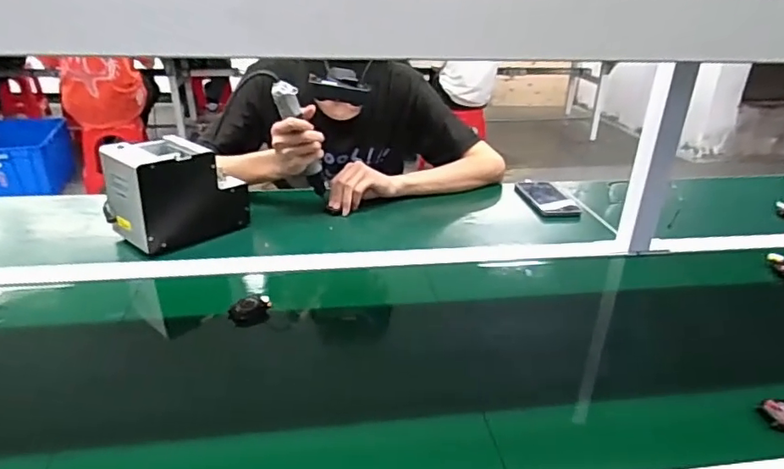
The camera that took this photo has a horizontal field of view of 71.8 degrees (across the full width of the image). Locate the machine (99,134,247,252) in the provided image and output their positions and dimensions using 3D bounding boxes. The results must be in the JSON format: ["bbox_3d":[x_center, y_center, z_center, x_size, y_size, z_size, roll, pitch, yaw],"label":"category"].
[{"bbox_3d":[-0.352,-0.073,0.888,0.118,0.149,0.188,22,33,34],"label":"machine"}]

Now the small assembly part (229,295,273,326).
[{"bbox_3d":[-0.185,0.099,0.709,0.053,0.028,0.025,-14,31,-30],"label":"small assembly part"}]

